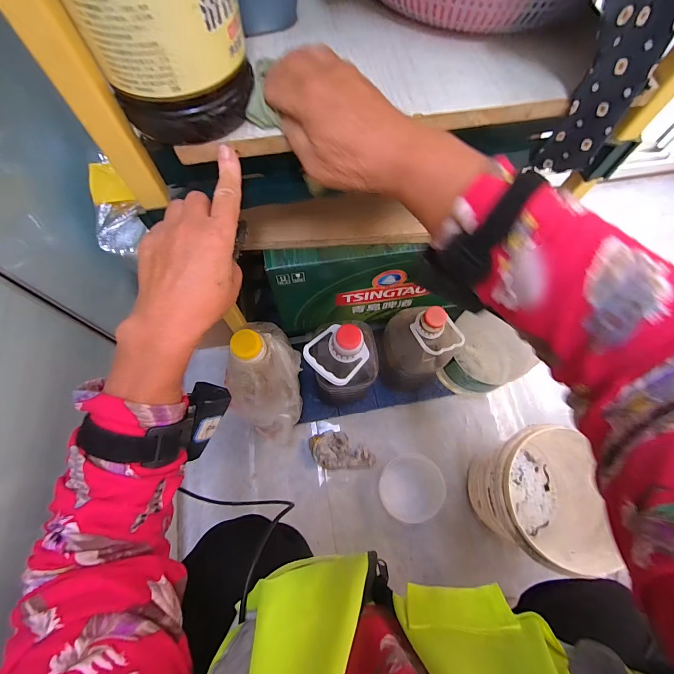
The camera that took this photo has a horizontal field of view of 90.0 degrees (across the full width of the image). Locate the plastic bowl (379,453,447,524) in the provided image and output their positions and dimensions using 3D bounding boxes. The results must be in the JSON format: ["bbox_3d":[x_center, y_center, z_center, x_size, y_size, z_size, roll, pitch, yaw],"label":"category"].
[{"bbox_3d":[0.148,0.298,0.670,0.114,0.065,0.123,0,66,1],"label":"plastic bowl"}]

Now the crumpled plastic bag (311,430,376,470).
[{"bbox_3d":[0.011,0.233,0.700,0.128,0.038,0.074,-2,66,0],"label":"crumpled plastic bag"}]

